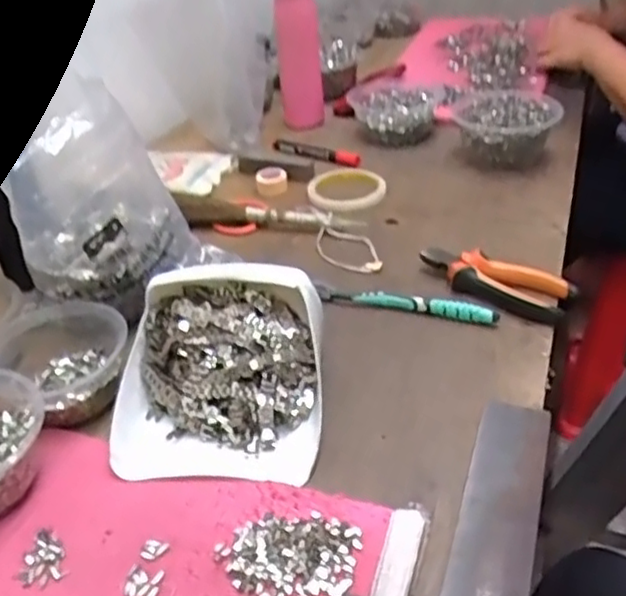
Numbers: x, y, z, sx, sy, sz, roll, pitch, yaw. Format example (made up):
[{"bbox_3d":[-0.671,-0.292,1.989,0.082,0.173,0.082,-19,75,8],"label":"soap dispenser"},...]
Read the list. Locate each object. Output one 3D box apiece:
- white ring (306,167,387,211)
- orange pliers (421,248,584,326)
[{"bbox_3d":[0.043,-0.141,0.849,0.099,0.020,0.099,-2,35,1],"label":"white ring"},{"bbox_3d":[0.171,-0.016,0.641,0.146,0.023,0.058,20,41,29],"label":"orange pliers"}]

